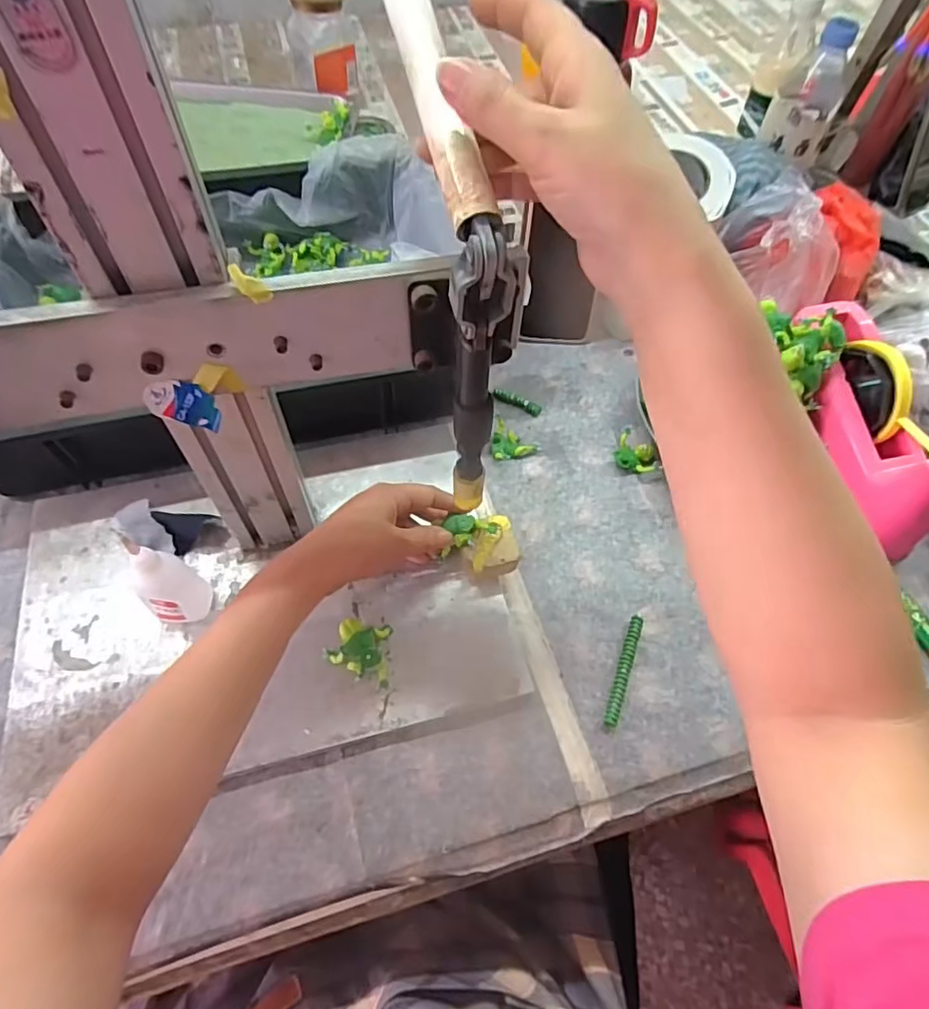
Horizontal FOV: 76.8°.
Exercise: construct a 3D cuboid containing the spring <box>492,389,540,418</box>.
[{"bbox_3d":[0.051,-0.098,0.562,0.049,0.007,0.013,23,61,11],"label":"spring"}]

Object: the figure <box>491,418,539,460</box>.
[{"bbox_3d":[0.039,-0.055,0.530,0.044,0.016,0.038,36,64,17],"label":"figure"}]

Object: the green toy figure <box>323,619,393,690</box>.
[{"bbox_3d":[-0.075,0.103,0.412,0.045,0.023,0.041,5,59,0],"label":"green toy figure"}]

